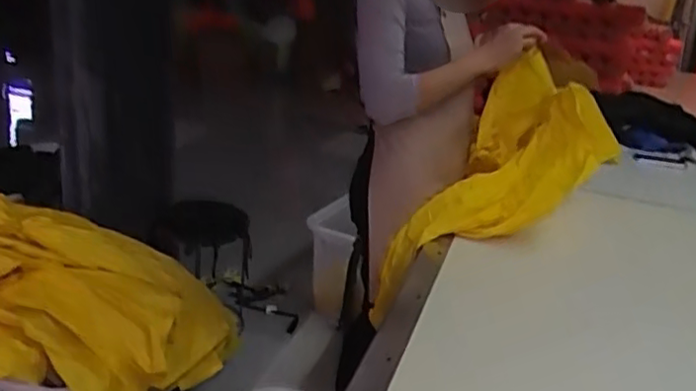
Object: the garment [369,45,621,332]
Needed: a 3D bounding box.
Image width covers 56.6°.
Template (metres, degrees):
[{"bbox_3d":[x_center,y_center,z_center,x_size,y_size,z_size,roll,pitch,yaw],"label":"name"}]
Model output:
[{"bbox_3d":[0.377,-0.032,1.588,0.324,0.240,0.808,22,53,37],"label":"garment"}]

